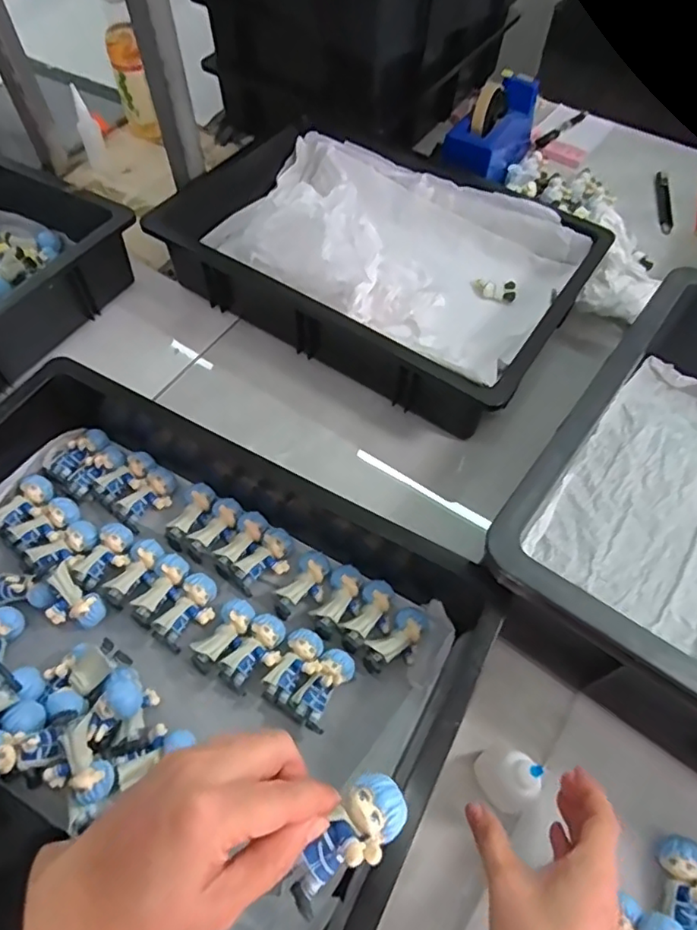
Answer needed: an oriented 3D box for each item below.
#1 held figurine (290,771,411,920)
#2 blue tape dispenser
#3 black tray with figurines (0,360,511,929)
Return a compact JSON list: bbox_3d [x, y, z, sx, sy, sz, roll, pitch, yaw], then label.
[{"bbox_3d":[-0.001,0.169,0.253,0.064,0.019,0.027,-43,70,-16],"label":"held figurine"},{"bbox_3d":[0.206,-0.462,0.788,0.067,0.103,0.207,32,63,17],"label":"blue tape dispenser"},{"bbox_3d":[-0.138,0.128,0.441,0.465,0.089,0.343,30,62,16],"label":"black tray with figurines"}]

